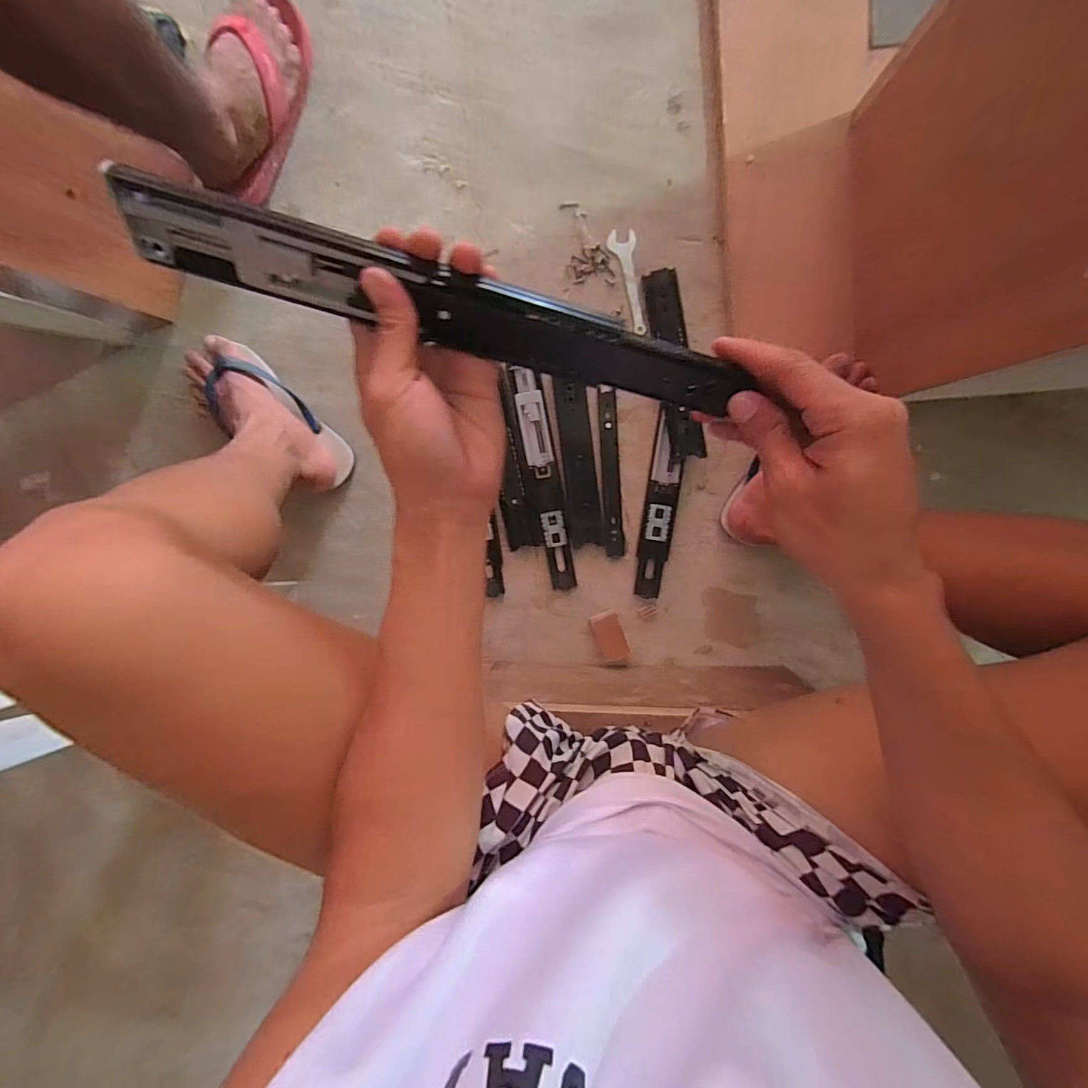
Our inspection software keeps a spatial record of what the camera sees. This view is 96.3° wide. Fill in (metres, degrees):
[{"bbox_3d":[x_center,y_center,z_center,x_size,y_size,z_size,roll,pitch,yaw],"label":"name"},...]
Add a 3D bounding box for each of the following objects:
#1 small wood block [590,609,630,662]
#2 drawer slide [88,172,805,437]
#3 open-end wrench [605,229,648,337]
[{"bbox_3d":[0.091,0.127,0.668,0.040,0.027,0.066,-20,97,2],"label":"small wood block"},{"bbox_3d":[-0.047,-0.128,0.264,0.319,0.049,0.017,13,61,-8],"label":"drawer slide"},{"bbox_3d":[0.111,-0.341,0.638,0.035,0.004,0.132,-11,97,1],"label":"open-end wrench"}]

